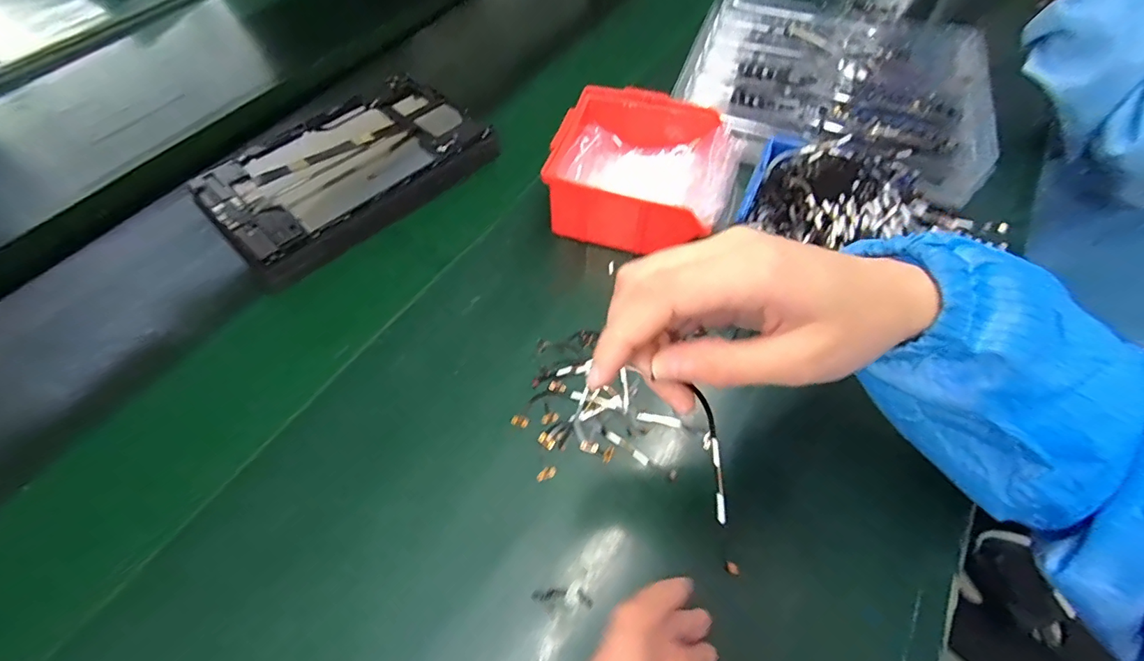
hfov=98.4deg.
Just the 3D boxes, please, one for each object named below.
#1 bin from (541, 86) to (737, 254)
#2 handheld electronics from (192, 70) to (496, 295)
[{"bbox_3d":[0.060,-0.132,0.420,0.140,0.066,0.125,15,59,12],"label":"bin"},{"bbox_3d":[-0.204,-0.150,0.463,0.241,0.022,0.169,-38,64,-20],"label":"handheld electronics"}]

